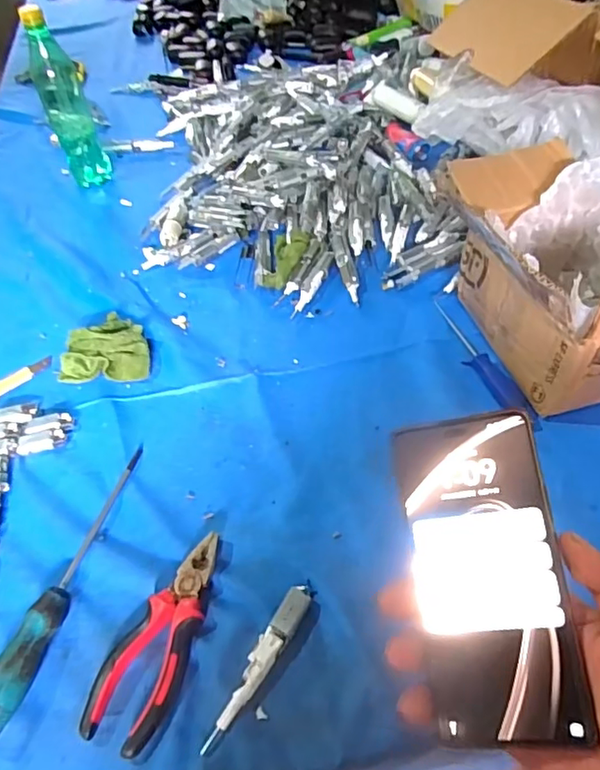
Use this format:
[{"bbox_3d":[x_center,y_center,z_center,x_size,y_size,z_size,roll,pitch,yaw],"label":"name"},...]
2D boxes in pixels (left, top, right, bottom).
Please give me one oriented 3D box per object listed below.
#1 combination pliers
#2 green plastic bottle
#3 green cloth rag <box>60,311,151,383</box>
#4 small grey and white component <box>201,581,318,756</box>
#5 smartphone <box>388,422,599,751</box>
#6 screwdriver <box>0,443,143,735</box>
[{"bbox_3d":[-0.100,0.188,0.421,0.054,0.019,0.155,18,53,19],"label":"combination pliers"},{"bbox_3d":[-0.348,-0.419,0.825,0.062,0.233,0.076,-21,51,-13],"label":"green plastic bottle"},{"bbox_3d":[-0.216,-0.046,0.619,0.099,0.036,0.076,-2,49,4],"label":"green cloth rag"},{"bbox_3d":[-0.028,0.200,0.404,0.019,0.013,0.129,25,56,24],"label":"small grey and white component"},{"bbox_3d":[0.099,0.099,0.295,0.074,0.011,0.161,-10,74,16],"label":"smartphone"},{"bbox_3d":[-0.185,0.150,0.452,0.026,0.029,0.248,10,51,14],"label":"screwdriver"}]

